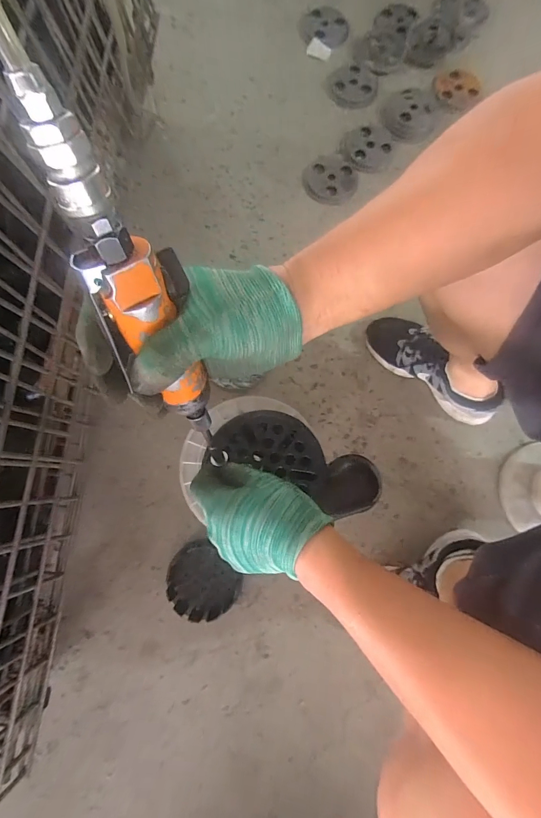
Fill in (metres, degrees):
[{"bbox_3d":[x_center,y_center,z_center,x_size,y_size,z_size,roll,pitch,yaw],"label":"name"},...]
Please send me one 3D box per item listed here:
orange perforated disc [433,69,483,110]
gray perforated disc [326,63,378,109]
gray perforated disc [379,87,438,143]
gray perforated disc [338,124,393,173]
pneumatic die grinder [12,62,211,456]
[{"bbox_3d":[0.456,-0.787,0.867,0.120,0.012,0.105,-34,81,-6],"label":"orange perforated disc"},{"bbox_3d":[0.199,-0.787,0.863,0.115,0.017,0.113,0,79,-1],"label":"gray perforated disc"},{"bbox_3d":[0.327,-0.697,0.838,0.126,0.010,0.150,12,79,1],"label":"gray perforated disc"},{"bbox_3d":[0.222,-0.621,0.838,0.106,0.023,0.121,-36,82,-7],"label":"gray perforated disc"},{"bbox_3d":[-0.071,-0.056,0.218,0.048,0.221,0.029,-20,52,-5],"label":"pneumatic die grinder"}]

